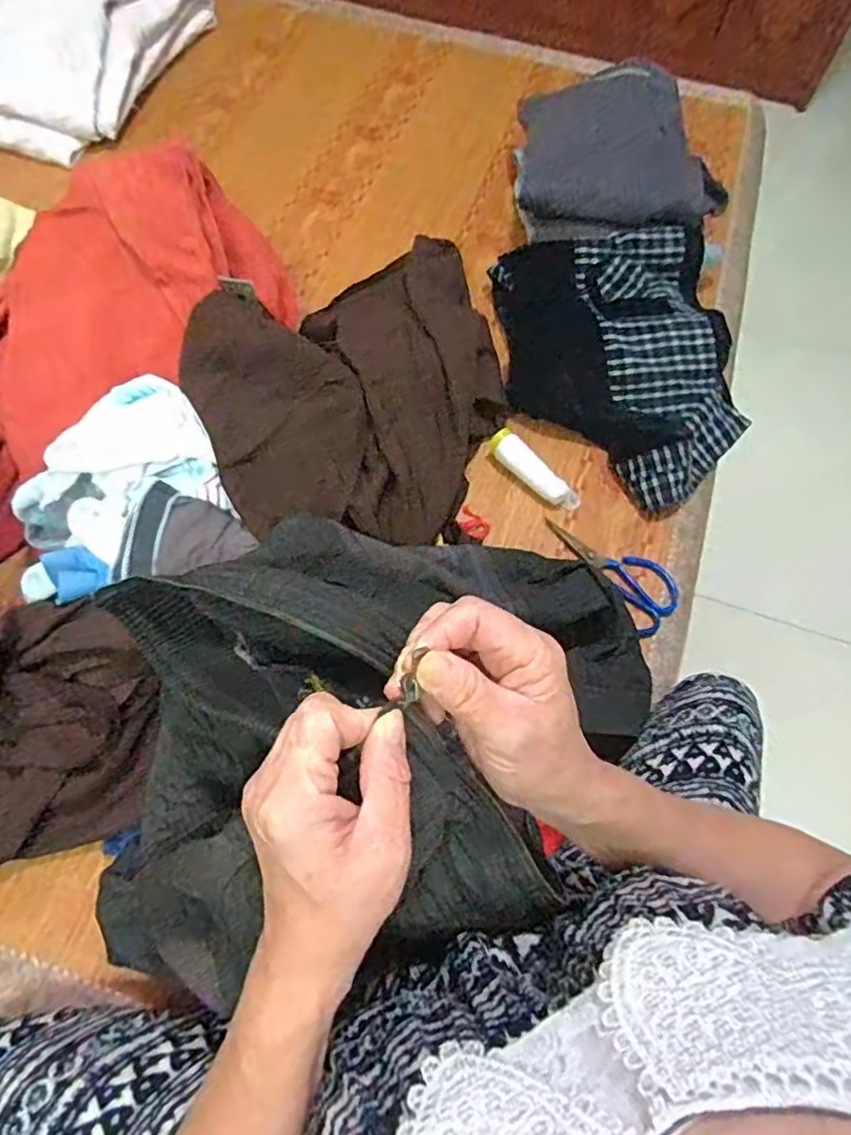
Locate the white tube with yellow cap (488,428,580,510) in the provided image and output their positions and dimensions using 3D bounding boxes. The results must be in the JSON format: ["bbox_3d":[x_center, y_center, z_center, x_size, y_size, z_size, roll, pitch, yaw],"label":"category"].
[{"bbox_3d":[0.143,-0.127,0.835,0.039,0.033,0.140,-41,73,-19],"label":"white tube with yellow cap"}]

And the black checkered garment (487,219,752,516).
[{"bbox_3d":[0.280,-0.291,0.884,0.303,0.107,0.431,-12,66,-9],"label":"black checkered garment"}]

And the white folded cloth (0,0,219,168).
[{"bbox_3d":[-0.686,-0.982,1.161,0.407,0.140,0.531,18,65,5],"label":"white folded cloth"}]

